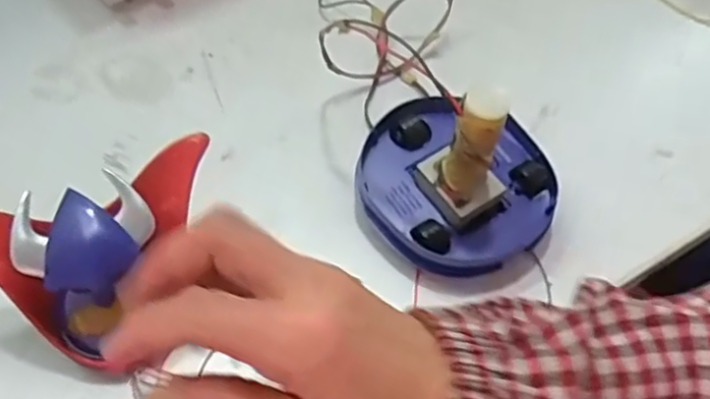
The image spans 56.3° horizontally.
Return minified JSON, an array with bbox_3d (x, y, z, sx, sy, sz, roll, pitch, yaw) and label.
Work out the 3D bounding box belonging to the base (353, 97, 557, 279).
[{"bbox_3d":[0.057,-0.008,0.383,0.104,0.035,0.108,1,56,-2],"label":"base"}]

